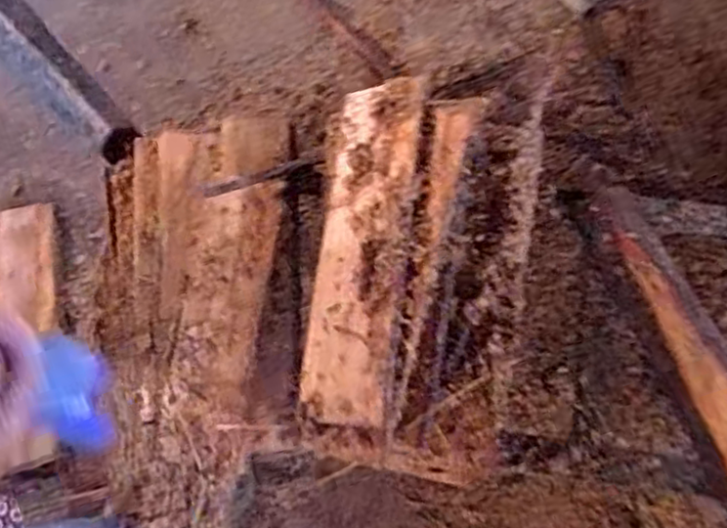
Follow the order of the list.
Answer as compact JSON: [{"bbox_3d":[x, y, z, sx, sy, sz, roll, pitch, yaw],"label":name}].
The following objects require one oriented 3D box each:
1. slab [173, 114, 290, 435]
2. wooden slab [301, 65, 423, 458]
[{"bbox_3d":[-0.193,-0.009,0.954,0.128,0.044,0.456,4,74,2],"label":"slab"},{"bbox_3d":[-0.001,-0.027,0.910,0.131,0.018,0.488,-4,68,27],"label":"wooden slab"}]

